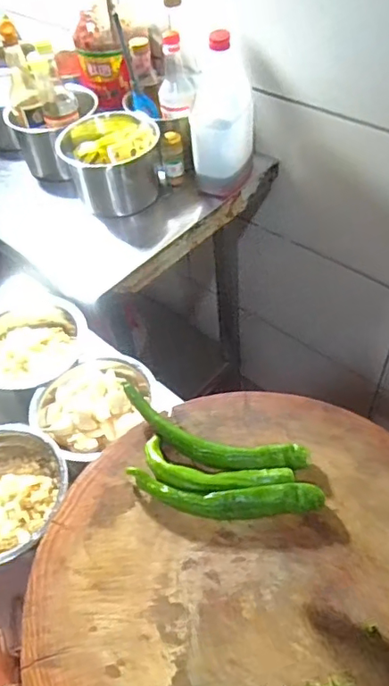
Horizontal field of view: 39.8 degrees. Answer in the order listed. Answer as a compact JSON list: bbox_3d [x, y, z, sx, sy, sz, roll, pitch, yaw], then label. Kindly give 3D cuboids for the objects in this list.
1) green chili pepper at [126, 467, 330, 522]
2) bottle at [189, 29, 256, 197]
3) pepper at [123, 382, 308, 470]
[{"bbox_3d":[0.027,0.149,0.512,0.183,0.024,0.038,3,50,8],"label":"green chili pepper"},{"bbox_3d":[0.049,-0.383,0.923,0.110,0.240,0.099,0,50,5],"label":"bottle"},{"bbox_3d":[0.014,0.098,0.545,0.198,0.035,0.047,14,52,16],"label":"pepper"}]

